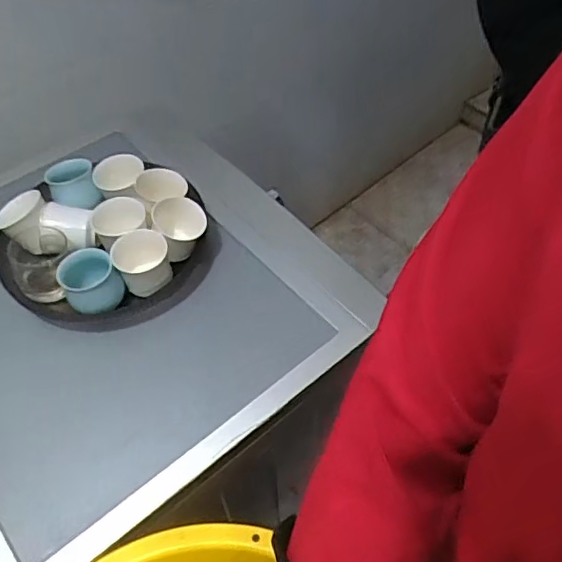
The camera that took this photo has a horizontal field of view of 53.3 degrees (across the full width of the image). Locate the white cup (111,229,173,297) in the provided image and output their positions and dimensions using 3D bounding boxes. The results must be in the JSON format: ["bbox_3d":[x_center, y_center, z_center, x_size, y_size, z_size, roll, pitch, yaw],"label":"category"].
[{"bbox_3d":[-0.172,-0.021,0.705,0.066,0.055,0.064,-1,52,2],"label":"white cup"}]

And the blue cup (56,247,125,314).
[{"bbox_3d":[-0.237,-0.003,0.690,0.067,0.057,0.071,-32,58,-20],"label":"blue cup"}]

